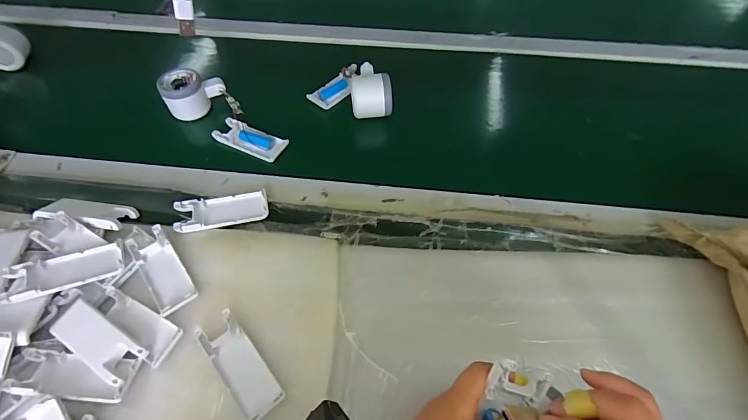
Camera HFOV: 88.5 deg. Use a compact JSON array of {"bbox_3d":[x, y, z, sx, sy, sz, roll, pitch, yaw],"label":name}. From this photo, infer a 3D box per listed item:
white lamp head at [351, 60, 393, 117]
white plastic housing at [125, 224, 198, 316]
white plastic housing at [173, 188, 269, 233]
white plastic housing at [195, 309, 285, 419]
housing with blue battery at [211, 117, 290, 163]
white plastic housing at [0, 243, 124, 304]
[{"bbox_3d":[-0.006,-0.169,0.553,0.058,0.056,0.080,-8,56,-5],"label":"white lamp head"},{"bbox_3d":[-0.224,0.063,0.404,0.038,0.010,0.102,-33,62,-20],"label":"white plastic housing"},{"bbox_3d":[-0.177,0.000,0.451,0.102,0.012,0.044,-9,56,-6],"label":"white plastic housing"},{"bbox_3d":[-0.123,0.140,0.350,0.038,0.008,0.101,-35,62,-21],"label":"white plastic housing"},{"bbox_3d":[-0.172,-0.099,0.532,0.100,0.012,0.042,22,58,15],"label":"housing with blue battery"},{"bbox_3d":[-0.315,0.062,0.394,0.100,0.021,0.044,-22,58,-14],"label":"white plastic housing"}]

